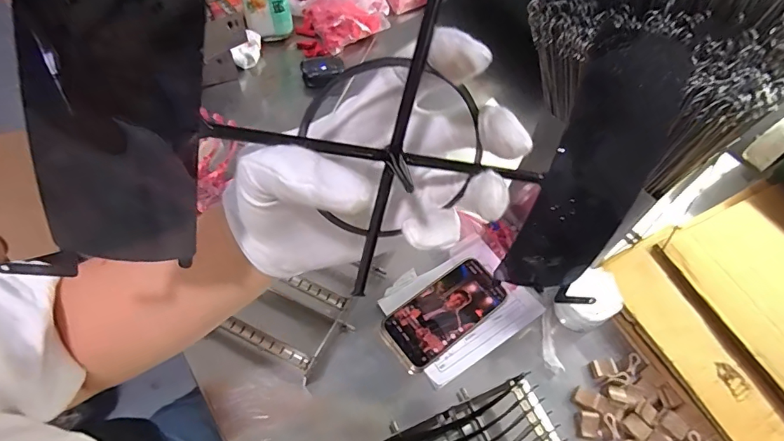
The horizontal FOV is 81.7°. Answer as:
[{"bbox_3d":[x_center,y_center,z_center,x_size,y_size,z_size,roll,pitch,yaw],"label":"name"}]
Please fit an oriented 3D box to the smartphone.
[{"bbox_3d":[0.068,0.114,0.569,0.163,0.014,0.075,-32,65,-22],"label":"smartphone"}]

